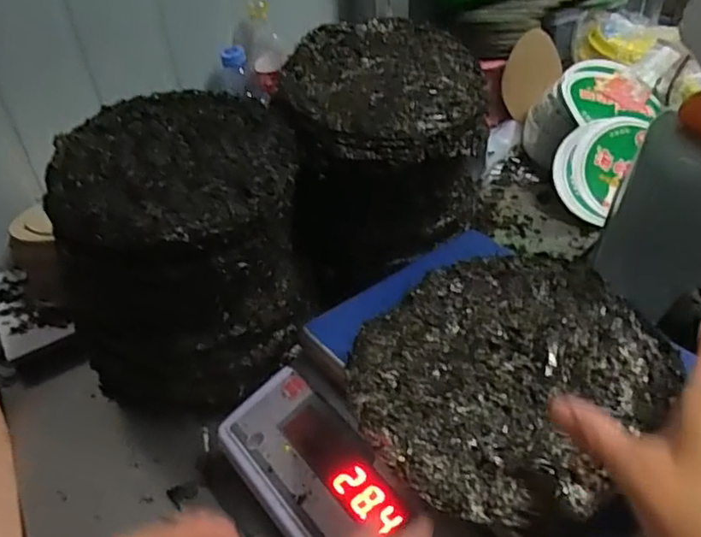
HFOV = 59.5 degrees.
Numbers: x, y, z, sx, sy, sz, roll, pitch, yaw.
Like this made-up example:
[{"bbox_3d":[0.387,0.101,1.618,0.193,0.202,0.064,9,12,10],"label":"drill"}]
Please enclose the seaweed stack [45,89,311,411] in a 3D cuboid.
[{"bbox_3d":[-0.139,-0.023,0.553,0.188,0.203,0.178,10,41,16],"label":"seaweed stack"}]

